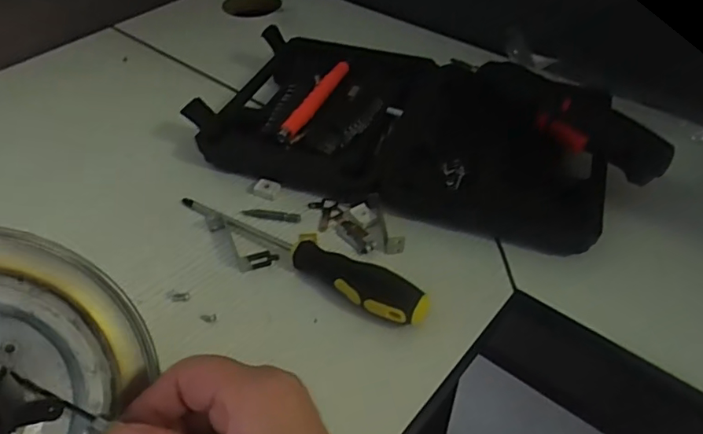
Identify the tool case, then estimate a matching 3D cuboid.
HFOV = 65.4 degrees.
[{"bbox_3d":[0.063,-0.100,0.495,0.383,0.064,0.219,16,47,16],"label":"tool case"}]

